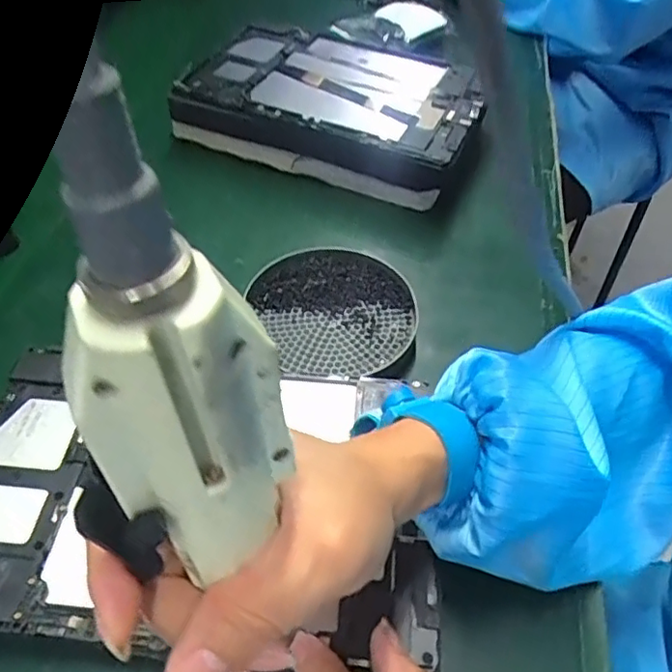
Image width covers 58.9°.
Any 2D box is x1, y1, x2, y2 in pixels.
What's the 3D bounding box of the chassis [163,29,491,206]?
[{"bbox_3d":[-0.001,-0.197,0.517,0.251,0.063,0.150,18,52,14],"label":"chassis"}]

